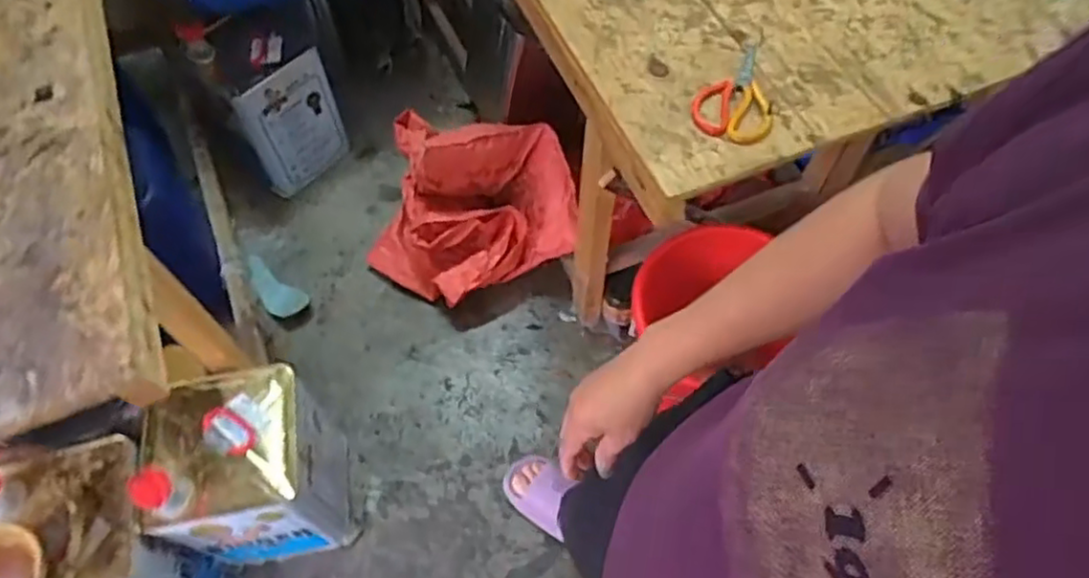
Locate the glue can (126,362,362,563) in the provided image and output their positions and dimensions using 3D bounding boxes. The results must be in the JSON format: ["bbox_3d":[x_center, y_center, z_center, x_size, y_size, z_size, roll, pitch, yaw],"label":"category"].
[{"bbox_3d":[-0.505,0.320,1.200,0.238,0.363,0.251,-14,61,-10],"label":"glue can"}]

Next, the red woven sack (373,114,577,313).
[{"bbox_3d":[-0.157,-0.185,1.539,0.477,0.313,0.389,11,60,5],"label":"red woven sack"}]

